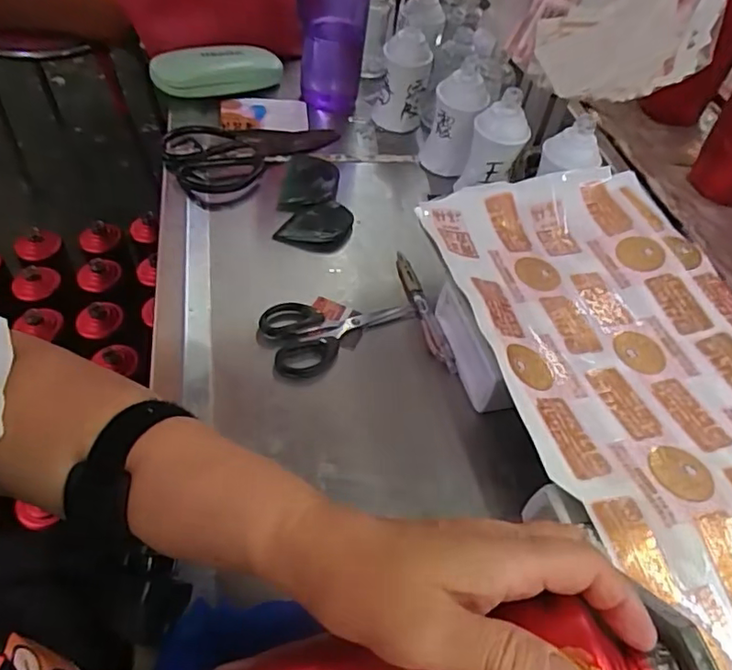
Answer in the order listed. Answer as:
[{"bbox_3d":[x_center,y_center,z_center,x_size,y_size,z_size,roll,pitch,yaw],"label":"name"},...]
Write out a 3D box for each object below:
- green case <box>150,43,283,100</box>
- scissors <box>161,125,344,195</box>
[{"bbox_3d":[-0.172,-0.307,0.681,0.150,0.047,0.054,-23,57,-22],"label":"green case"},{"bbox_3d":[-0.119,-0.206,0.625,0.193,0.021,0.099,-28,58,-24],"label":"scissors"}]

